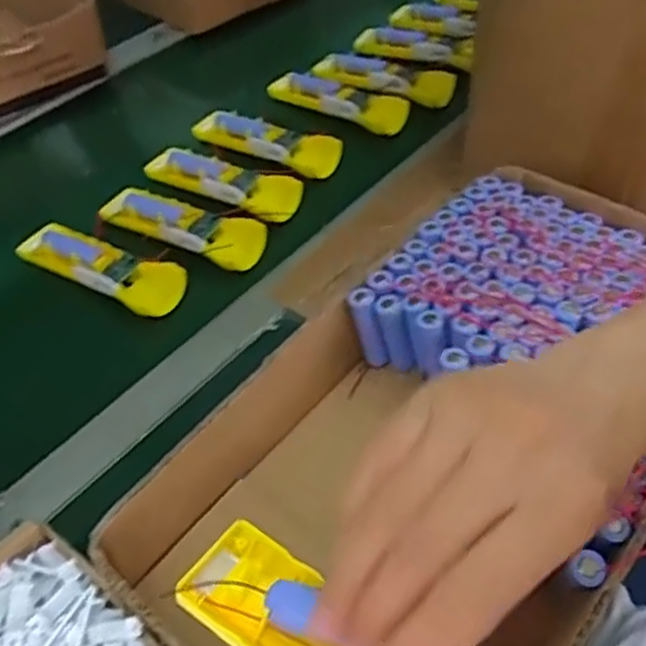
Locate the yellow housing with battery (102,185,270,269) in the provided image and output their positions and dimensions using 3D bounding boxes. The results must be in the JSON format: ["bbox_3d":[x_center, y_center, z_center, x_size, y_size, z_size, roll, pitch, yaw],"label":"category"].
[{"bbox_3d":[-0.129,-0.090,0.621,0.160,0.021,0.050,18,53,19],"label":"yellow housing with battery"}]

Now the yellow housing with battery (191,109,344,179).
[{"bbox_3d":[-0.060,-0.188,0.698,0.166,0.021,0.046,23,54,22],"label":"yellow housing with battery"}]

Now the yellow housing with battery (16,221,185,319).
[{"bbox_3d":[-0.191,-0.051,0.589,0.159,0.021,0.049,21,54,21],"label":"yellow housing with battery"}]

